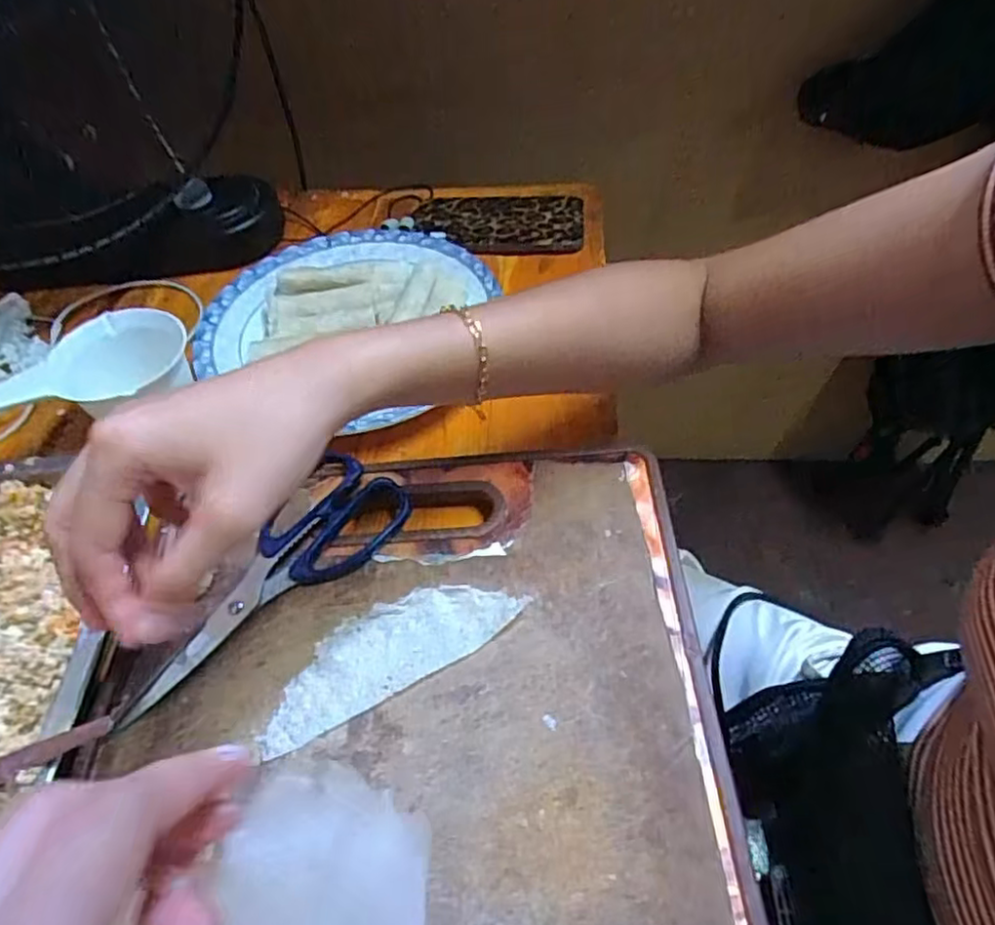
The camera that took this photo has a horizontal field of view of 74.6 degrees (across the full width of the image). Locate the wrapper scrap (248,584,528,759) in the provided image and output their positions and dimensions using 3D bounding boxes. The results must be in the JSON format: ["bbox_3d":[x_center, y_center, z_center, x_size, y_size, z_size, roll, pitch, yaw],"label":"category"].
[{"bbox_3d":[-0.056,0.092,0.330,0.135,0.006,0.046,-25,55,-14],"label":"wrapper scrap"}]

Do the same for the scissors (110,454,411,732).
[{"bbox_3d":[-0.129,0.062,0.358,0.067,0.010,0.176,36,63,27],"label":"scissors"}]

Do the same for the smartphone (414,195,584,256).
[{"bbox_3d":[0.001,-0.217,0.587,0.151,0.010,0.082,4,53,7],"label":"smartphone"}]

